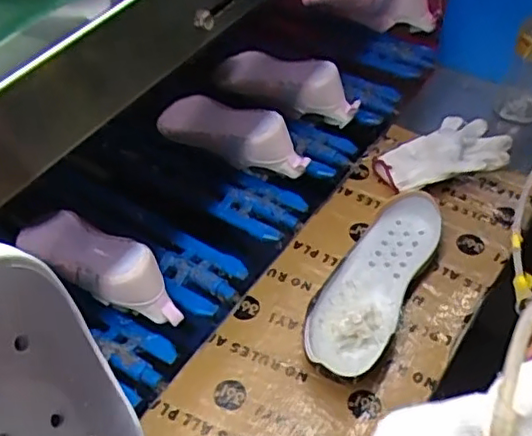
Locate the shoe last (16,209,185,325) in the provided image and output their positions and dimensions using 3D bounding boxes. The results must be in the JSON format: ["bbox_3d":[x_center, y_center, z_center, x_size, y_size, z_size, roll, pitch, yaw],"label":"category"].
[{"bbox_3d":[-0.199,0.051,0.735,0.229,0.090,0.078,28,56,20],"label":"shoe last"}]

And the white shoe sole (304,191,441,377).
[{"bbox_3d":[0.120,0.074,0.699,0.085,0.055,0.246,24,55,18],"label":"white shoe sole"}]

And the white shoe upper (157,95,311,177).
[{"bbox_3d":[-0.046,-0.122,0.840,0.226,0.073,0.076,27,56,20],"label":"white shoe upper"}]

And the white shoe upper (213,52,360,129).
[{"bbox_3d":[0.029,-0.197,0.881,0.212,0.081,0.070,19,53,14],"label":"white shoe upper"}]

